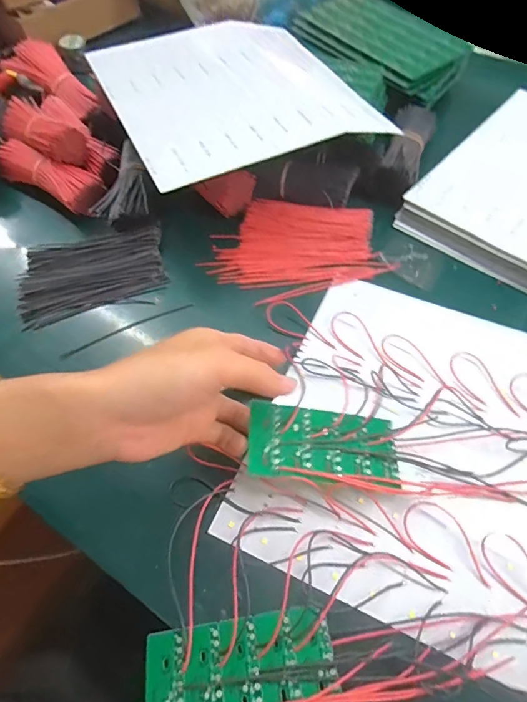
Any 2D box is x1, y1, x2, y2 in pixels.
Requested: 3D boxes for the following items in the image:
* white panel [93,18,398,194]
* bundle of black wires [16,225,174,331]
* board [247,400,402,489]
[{"bbox_3d":[-0.033,-0.248,0.415,0.213,0.021,0.236,-25,63,-11],"label":"white panel"},{"bbox_3d":[-0.149,-0.068,0.389,0.121,0.011,0.084,-14,61,-6],"label":"bundle of black wires"},{"bbox_3d":[0.039,0.059,0.275,0.097,0.006,0.045,9,60,-13],"label":"board"}]

